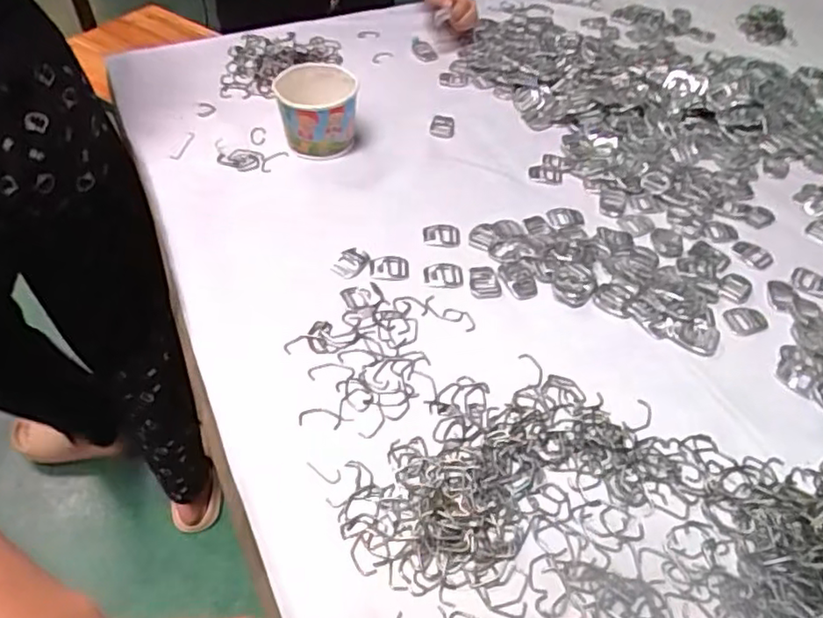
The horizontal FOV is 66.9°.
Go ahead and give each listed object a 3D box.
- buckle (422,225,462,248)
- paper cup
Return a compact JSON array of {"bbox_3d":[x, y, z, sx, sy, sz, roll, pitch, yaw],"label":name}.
[{"bbox_3d":[0.032,-0.075,0.649,0.039,0.005,0.032,8,49,4],"label":"buckle"},{"bbox_3d":[-0.105,-0.228,0.719,0.086,0.083,0.084,1,49,-2],"label":"paper cup"}]

